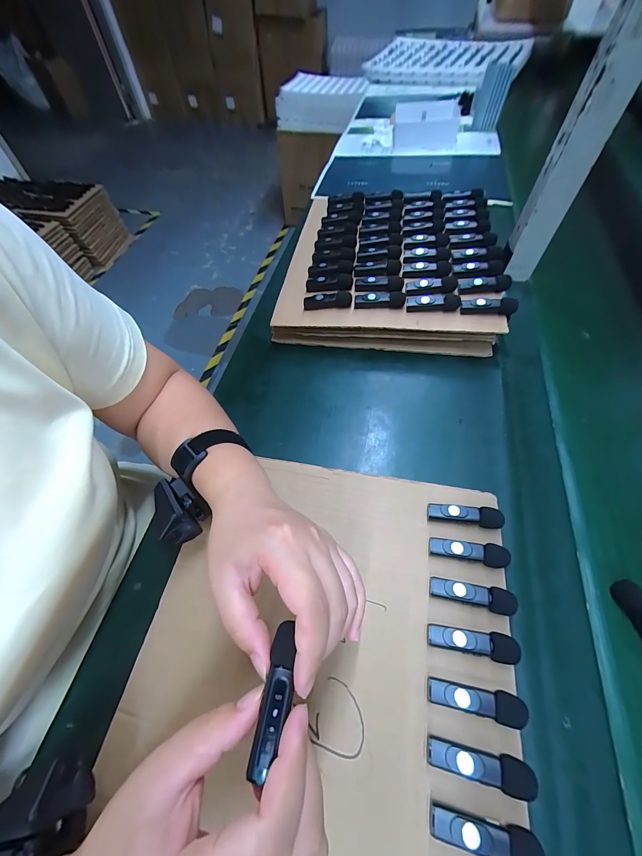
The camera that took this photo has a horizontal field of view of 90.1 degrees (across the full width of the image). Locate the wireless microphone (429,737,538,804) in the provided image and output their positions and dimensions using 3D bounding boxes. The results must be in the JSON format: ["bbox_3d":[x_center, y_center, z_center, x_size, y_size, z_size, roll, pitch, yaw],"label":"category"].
[{"bbox_3d":[0.105,0.224,0.211,0.065,0.012,0.019,8,57,9],"label":"wireless microphone"}]

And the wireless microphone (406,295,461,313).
[{"bbox_3d":[0.141,-0.159,0.405,0.062,0.014,0.017,2,57,5],"label":"wireless microphone"}]

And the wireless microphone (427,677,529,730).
[{"bbox_3d":[0.111,0.197,0.232,0.064,0.018,0.018,7,57,8],"label":"wireless microphone"}]

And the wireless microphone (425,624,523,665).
[{"bbox_3d":[0.117,0.167,0.250,0.065,0.017,0.018,6,57,8],"label":"wireless microphone"}]

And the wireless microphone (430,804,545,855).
[{"bbox_3d":[0.100,0.250,0.196,0.061,0.012,0.018,9,58,10],"label":"wireless microphone"}]

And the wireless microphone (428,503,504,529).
[{"bbox_3d":[0.135,0.083,0.302,0.065,0.017,0.017,7,57,8],"label":"wireless microphone"}]

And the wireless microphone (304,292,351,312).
[{"bbox_3d":[0.009,-0.171,0.431,0.064,0.015,0.017,-3,56,2],"label":"wireless microphone"}]

